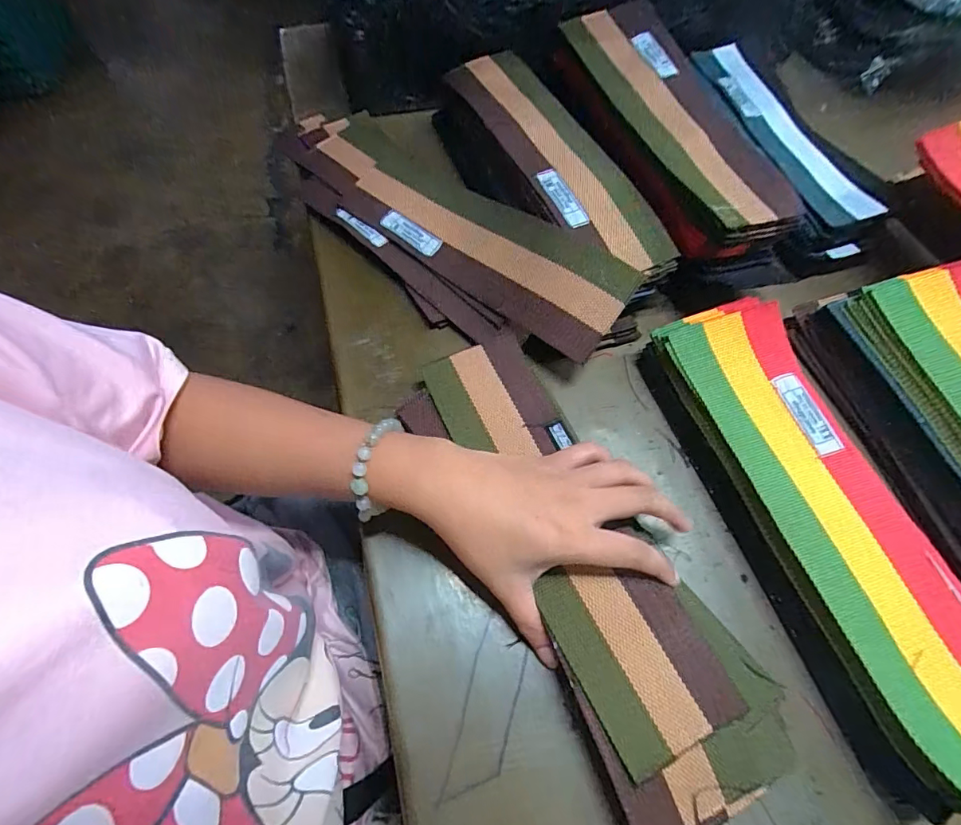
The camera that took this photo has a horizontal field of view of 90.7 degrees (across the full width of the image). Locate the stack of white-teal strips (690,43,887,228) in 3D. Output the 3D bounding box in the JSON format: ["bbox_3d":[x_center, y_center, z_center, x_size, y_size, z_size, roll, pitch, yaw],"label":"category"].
[{"bbox_3d":[0.279,-0.263,0.443,0.072,0.023,0.252,-13,65,-7],"label":"stack of white-teal strips"}]

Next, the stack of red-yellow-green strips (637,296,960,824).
[{"bbox_3d":[0.216,0.064,0.309,0.096,0.054,0.307,-16,66,-8],"label":"stack of red-yellow-green strips"}]

